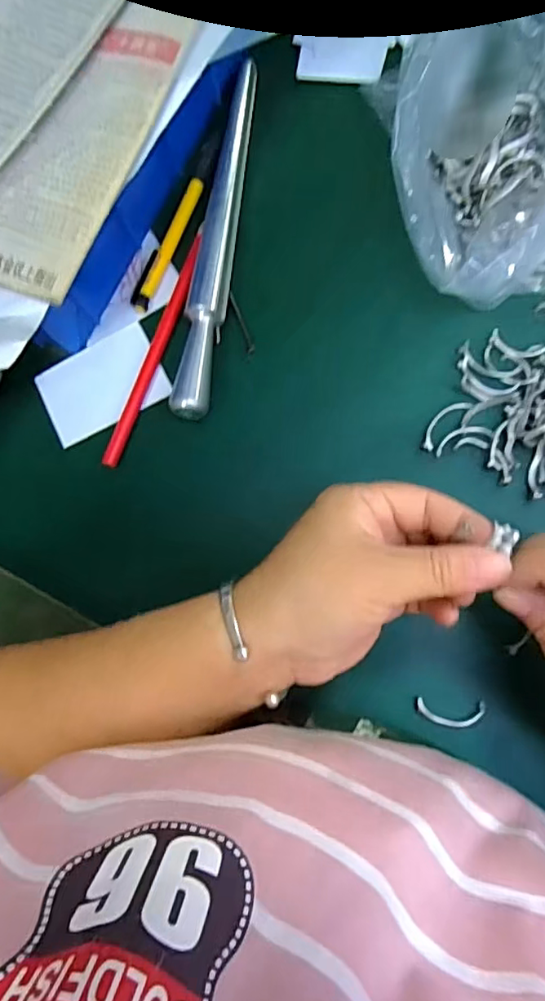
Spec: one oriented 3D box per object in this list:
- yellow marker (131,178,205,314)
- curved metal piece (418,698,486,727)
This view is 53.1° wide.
[{"bbox_3d":[-0.067,-0.161,0.342,0.012,0.007,0.089,23,85,10],"label":"yellow marker"},{"bbox_3d":[0.095,0.112,0.288,0.035,0.004,0.013,2,62,2],"label":"curved metal piece"}]

